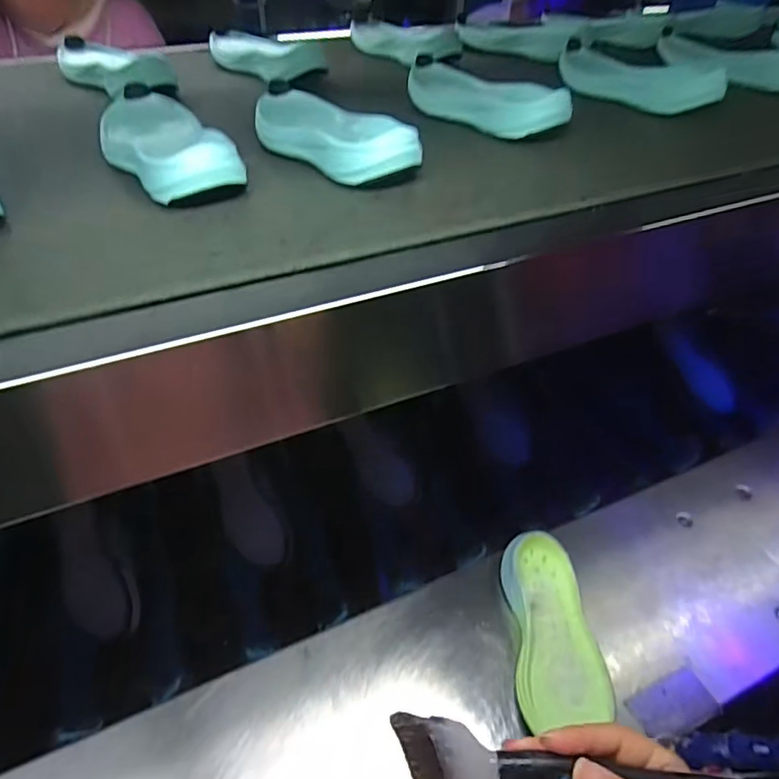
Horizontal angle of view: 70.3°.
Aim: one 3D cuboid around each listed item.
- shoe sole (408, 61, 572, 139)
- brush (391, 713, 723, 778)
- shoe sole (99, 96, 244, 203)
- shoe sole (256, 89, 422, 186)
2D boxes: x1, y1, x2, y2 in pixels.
[{"bbox_3d":[0.097,-0.321,0.607,0.094,0.039,0.222,-30,50,-29],"label":"shoe sole"},{"bbox_3d":[0.084,0.186,0.260,0.168,0.008,0.032,10,79,3],"label":"brush"},{"bbox_3d":[-0.192,-0.216,0.483,0.090,0.044,0.225,-23,47,-23],"label":"shoe sole"},{"bbox_3d":[-0.066,-0.242,0.516,0.099,0.040,0.226,-24,47,-24],"label":"shoe sole"}]

